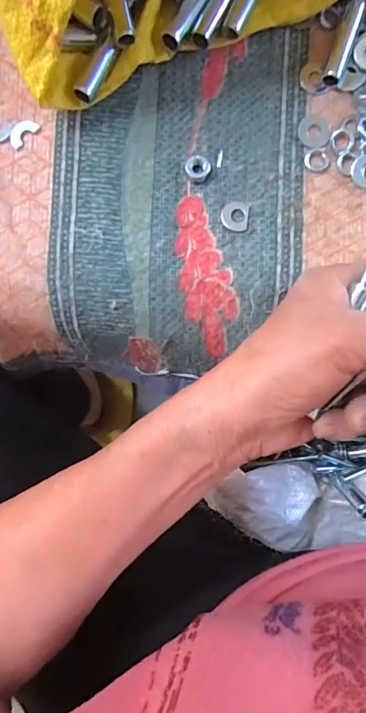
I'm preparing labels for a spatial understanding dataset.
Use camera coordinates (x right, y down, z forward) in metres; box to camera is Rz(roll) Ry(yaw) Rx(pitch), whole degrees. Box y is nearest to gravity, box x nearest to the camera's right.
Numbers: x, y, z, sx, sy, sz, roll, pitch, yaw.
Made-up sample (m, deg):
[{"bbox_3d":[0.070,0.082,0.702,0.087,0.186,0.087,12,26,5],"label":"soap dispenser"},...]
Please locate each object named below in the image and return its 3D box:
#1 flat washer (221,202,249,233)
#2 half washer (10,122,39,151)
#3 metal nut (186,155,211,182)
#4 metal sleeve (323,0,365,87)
[{"bbox_3d":[0.029,-0.078,0.252,0.015,0.004,0.017,4,91,1],"label":"flat washer"},{"bbox_3d":[-0.089,-0.124,0.249,0.010,0.004,0.018,43,91,0],"label":"half washer"},{"bbox_3d":[0.009,-0.105,0.253,0.014,0.006,0.013,-6,91,1],"label":"metal nut"},{"bbox_3d":[0.090,-0.173,0.250,0.012,0.009,0.044,17,91,1],"label":"metal sleeve"}]

